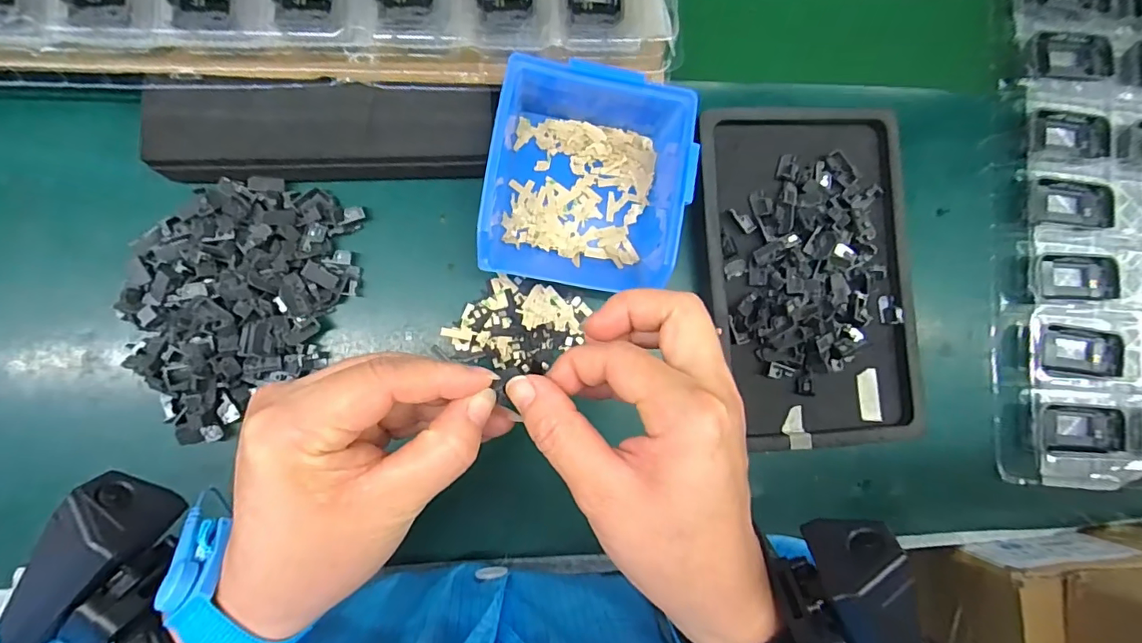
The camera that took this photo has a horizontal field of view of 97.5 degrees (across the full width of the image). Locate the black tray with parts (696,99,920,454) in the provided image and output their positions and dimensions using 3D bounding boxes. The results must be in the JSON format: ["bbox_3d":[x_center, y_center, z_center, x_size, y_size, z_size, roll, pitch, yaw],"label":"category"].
[{"bbox_3d":[0.176,-0.033,0.368,0.150,0.029,0.241,-3,85,-6],"label":"black tray with parts"}]

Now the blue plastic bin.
[{"bbox_3d":[0.011,-0.094,0.337,0.125,0.067,0.135,9,84,-5],"label":"blue plastic bin"}]

